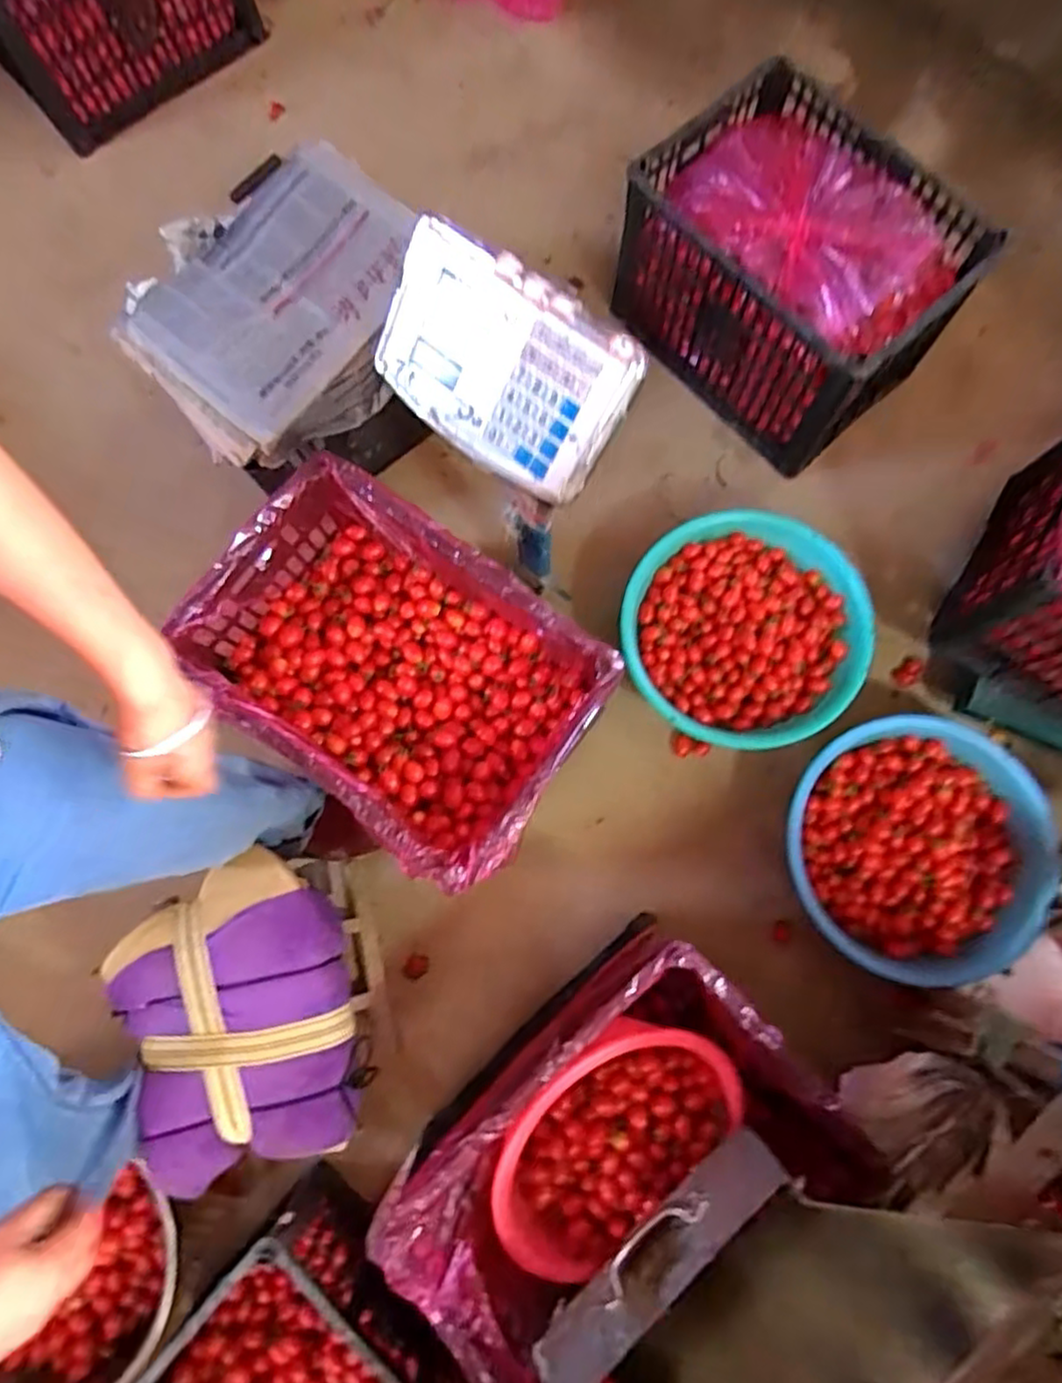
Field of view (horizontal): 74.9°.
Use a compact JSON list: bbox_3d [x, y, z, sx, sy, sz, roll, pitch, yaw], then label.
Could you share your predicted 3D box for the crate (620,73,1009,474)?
[{"bbox_3d":[0.424,-0.699,1.178,0.358,0.302,0.501,-42,80,-7],"label":"crate"}]

